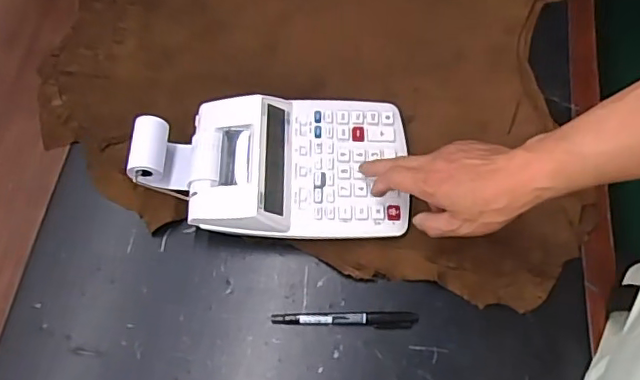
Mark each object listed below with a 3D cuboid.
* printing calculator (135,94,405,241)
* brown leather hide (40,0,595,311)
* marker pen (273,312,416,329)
[{"bbox_3d":[-0.048,-0.033,0.580,0.270,0.060,0.155,-3,62,2],"label":"printing calculator"},{"bbox_3d":[-0.004,-0.189,0.694,0.604,0.020,0.582,7,63,7],"label":"brown leather hide"},{"bbox_3d":[0.024,0.126,0.539,0.138,0.007,0.016,-2,62,2],"label":"marker pen"}]

